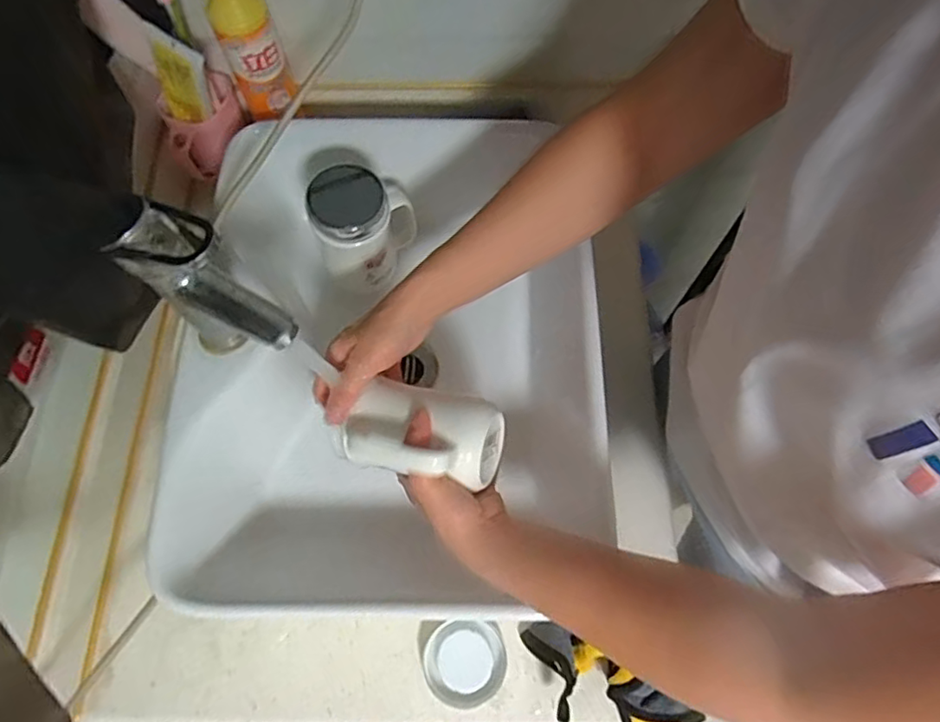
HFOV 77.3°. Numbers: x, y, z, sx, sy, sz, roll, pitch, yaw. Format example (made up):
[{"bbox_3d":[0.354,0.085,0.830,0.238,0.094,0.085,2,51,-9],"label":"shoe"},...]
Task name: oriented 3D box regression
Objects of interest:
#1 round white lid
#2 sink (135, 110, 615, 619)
[{"bbox_3d":[-0.005,0.278,0.545,0.074,0.019,0.072,0,68,0],"label":"round white lid"},{"bbox_3d":[-0.070,-0.012,0.593,0.369,0.138,0.478,-3,68,-1],"label":"sink"}]

